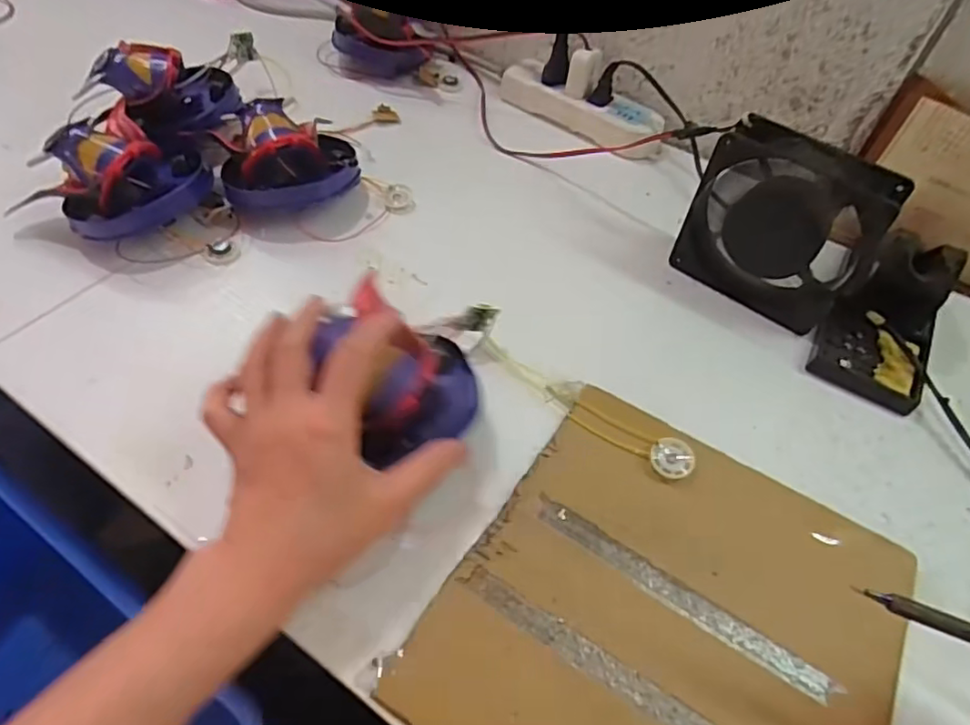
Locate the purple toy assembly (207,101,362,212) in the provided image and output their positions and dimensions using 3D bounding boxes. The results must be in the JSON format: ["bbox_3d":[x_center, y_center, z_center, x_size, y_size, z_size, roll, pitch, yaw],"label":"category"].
[{"bbox_3d":[-0.159,-0.163,0.488,0.104,0.067,0.077,-5,53,-9],"label":"purple toy assembly"}]

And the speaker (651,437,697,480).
[{"bbox_3d":[0.116,0.058,0.364,0.026,0.005,0.026,8,52,1],"label":"speaker"}]

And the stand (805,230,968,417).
[{"bbox_3d":[0.288,-0.035,0.416,0.074,0.059,0.115,30,58,19],"label":"stand"}]

